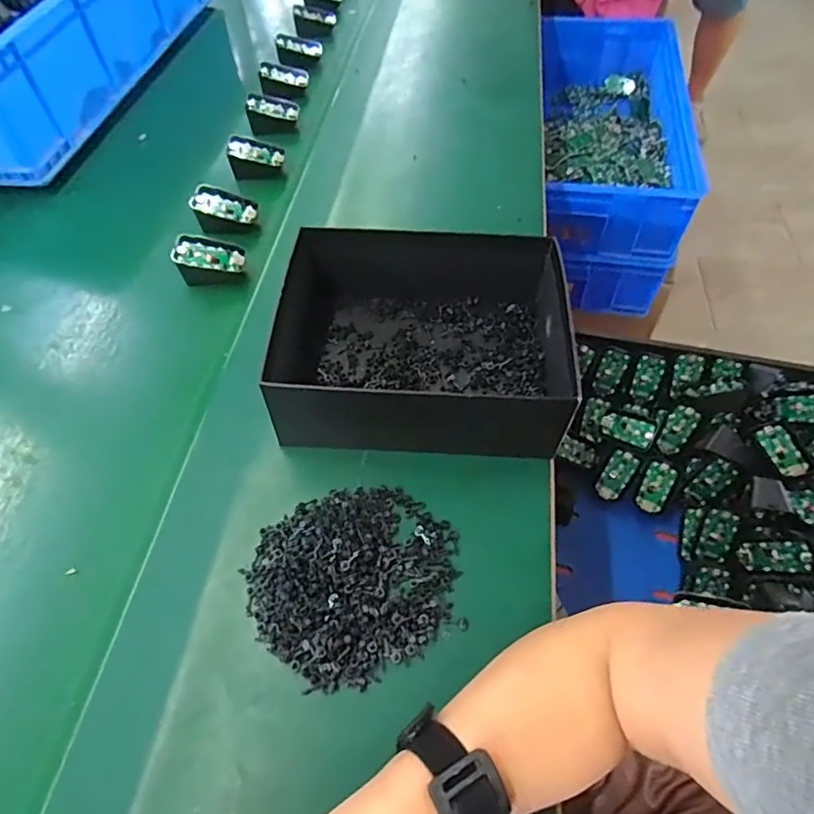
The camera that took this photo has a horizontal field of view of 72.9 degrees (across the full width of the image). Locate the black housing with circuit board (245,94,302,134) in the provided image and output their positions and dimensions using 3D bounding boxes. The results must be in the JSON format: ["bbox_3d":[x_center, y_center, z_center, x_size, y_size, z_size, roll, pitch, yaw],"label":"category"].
[{"bbox_3d":[-0.180,-0.397,0.743,0.067,0.044,0.033,-11,55,-6],"label":"black housing with circuit board"}]

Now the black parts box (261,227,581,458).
[{"bbox_3d":[0.012,-0.076,0.498,0.247,0.076,0.221,1,55,3],"label":"black parts box"}]

